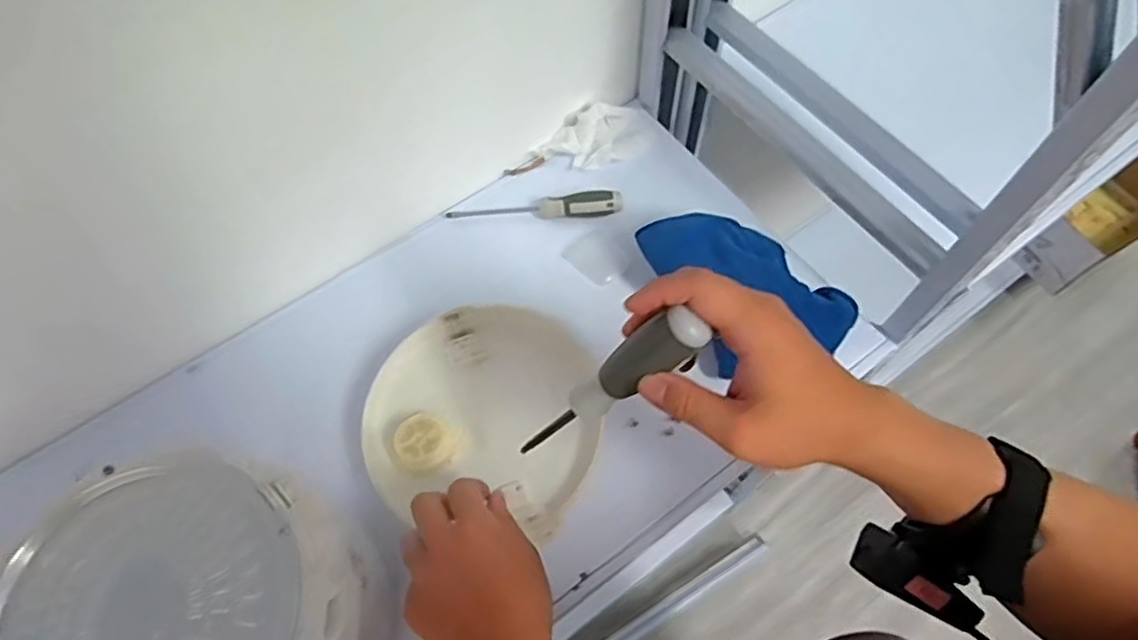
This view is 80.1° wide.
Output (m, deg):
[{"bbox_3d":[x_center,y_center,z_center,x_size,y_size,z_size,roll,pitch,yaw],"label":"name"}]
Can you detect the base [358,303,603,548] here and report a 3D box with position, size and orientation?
[{"bbox_3d":[-0.076,0.080,0.596,0.198,0.029,0.187,5,64,4],"label":"base"}]

